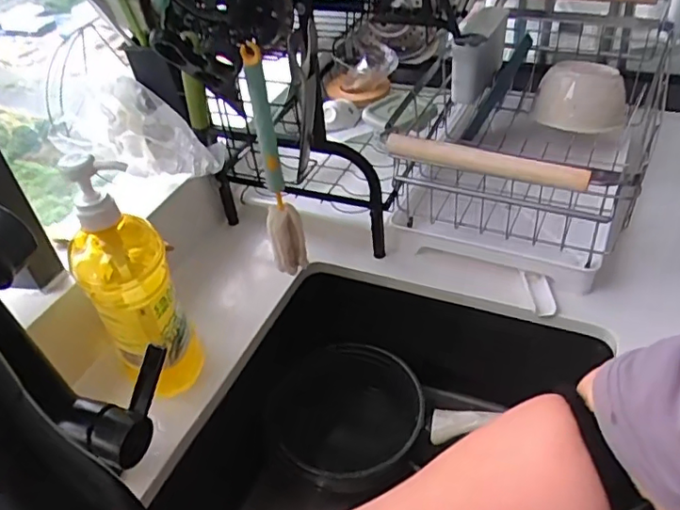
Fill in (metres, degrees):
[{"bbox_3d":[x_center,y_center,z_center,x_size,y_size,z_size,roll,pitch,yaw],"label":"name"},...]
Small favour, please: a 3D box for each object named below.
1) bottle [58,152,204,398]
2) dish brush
[{"bbox_3d":[-0.192,0.029,0.531,0.080,0.249,0.077,-22,43,-18],"label":"bottle"},{"bbox_3d":[-0.069,-0.090,0.597,0.038,0.256,0.032,-12,41,-7],"label":"dish brush"}]

